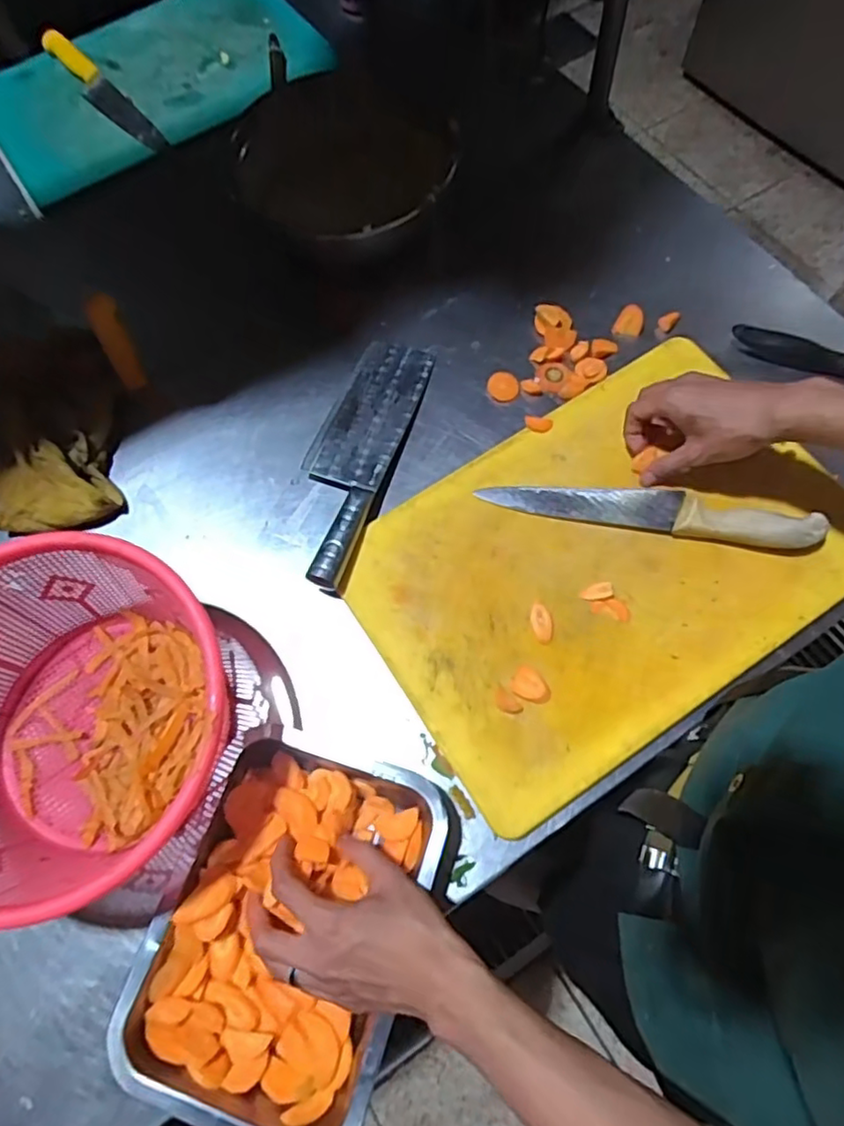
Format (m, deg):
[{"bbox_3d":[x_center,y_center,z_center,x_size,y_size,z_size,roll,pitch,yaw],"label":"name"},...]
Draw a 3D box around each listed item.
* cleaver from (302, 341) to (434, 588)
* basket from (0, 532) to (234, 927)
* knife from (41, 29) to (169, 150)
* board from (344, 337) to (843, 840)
[{"bbox_3d":[-0.071,-0.115,0.620,0.083,0.037,0.280,17,70,9],"label":"cleaver"},{"bbox_3d":[-0.263,0.123,0.487,0.244,0.138,0.242,-1,68,2],"label":"basket"},{"bbox_3d":[-0.413,-0.610,0.812,0.035,0.024,0.269,-42,75,-13],"label":"knife"},{"bbox_3d":[0.171,-0.007,0.582,0.439,0.020,0.299,-32,73,-10],"label":"board"}]

